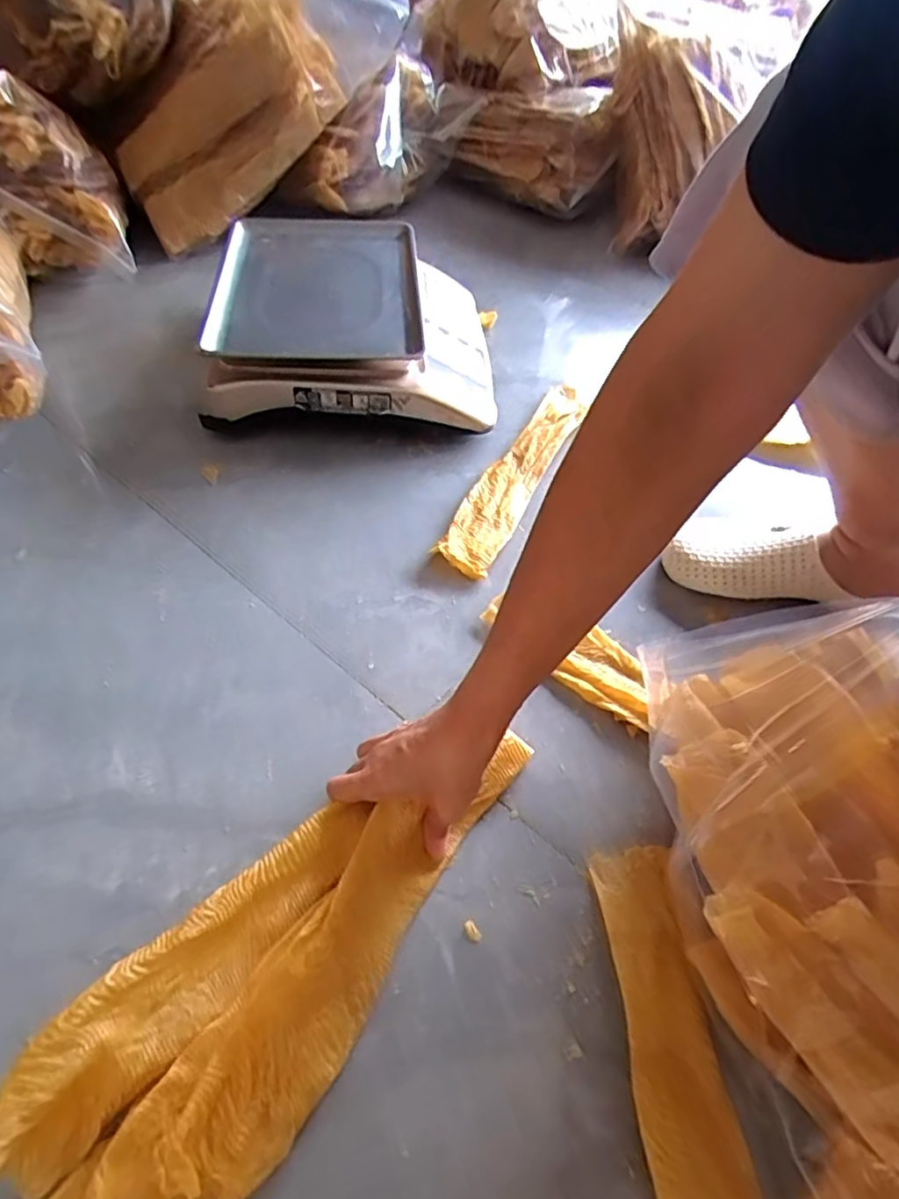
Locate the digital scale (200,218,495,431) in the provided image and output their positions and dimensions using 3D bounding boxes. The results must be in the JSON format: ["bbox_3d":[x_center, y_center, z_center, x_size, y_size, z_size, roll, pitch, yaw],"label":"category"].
[{"bbox_3d":[-0.112,-0.364,0.799,0.332,0.111,0.352,0,53,-4],"label":"digital scale"}]

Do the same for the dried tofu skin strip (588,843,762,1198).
[{"bbox_3d":[0.145,0.312,0.363,0.059,0.012,0.318,1,50,-7],"label":"dried tofu skin strip"}]

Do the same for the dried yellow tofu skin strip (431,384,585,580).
[{"bbox_3d":[0.080,-0.152,0.718,0.063,0.020,0.339,23,54,13],"label":"dried yellow tofu skin strip"}]

